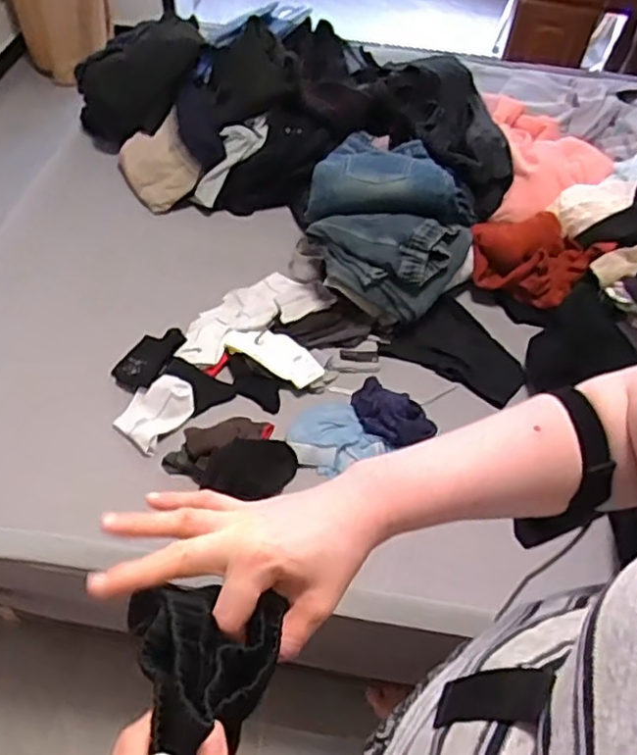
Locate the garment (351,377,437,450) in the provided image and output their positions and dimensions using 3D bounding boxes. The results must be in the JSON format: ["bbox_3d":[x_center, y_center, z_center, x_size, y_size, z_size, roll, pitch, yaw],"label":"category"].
[{"bbox_3d":[0.126,0.068,1.157,0.156,0.070,0.093,34,60,23],"label":"garment"}]

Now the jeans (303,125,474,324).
[{"bbox_3d":[0.152,-0.349,1.352,0.326,0.198,0.449,11,53,8],"label":"jeans"}]

